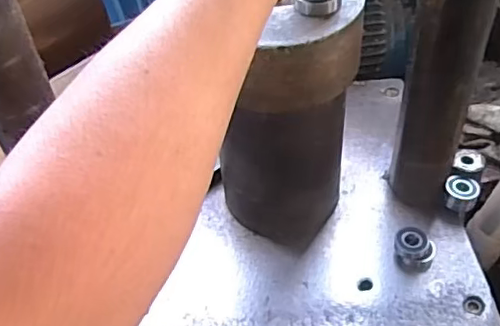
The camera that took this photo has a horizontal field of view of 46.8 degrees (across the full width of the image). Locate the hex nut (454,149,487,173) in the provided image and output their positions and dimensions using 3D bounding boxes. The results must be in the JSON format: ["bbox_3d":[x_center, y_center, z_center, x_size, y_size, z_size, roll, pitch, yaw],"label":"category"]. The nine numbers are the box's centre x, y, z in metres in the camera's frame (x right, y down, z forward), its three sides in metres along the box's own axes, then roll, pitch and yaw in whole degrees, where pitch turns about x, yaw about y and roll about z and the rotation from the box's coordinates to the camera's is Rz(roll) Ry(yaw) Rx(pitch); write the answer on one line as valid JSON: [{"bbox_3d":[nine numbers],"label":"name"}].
[{"bbox_3d":[0.245,-0.002,0.646,0.033,0.008,0.033,10,48,14],"label":"hex nut"}]

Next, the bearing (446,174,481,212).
[{"bbox_3d":[0.230,0.032,0.629,0.034,0.020,0.035,16,50,19],"label":"bearing"}]

